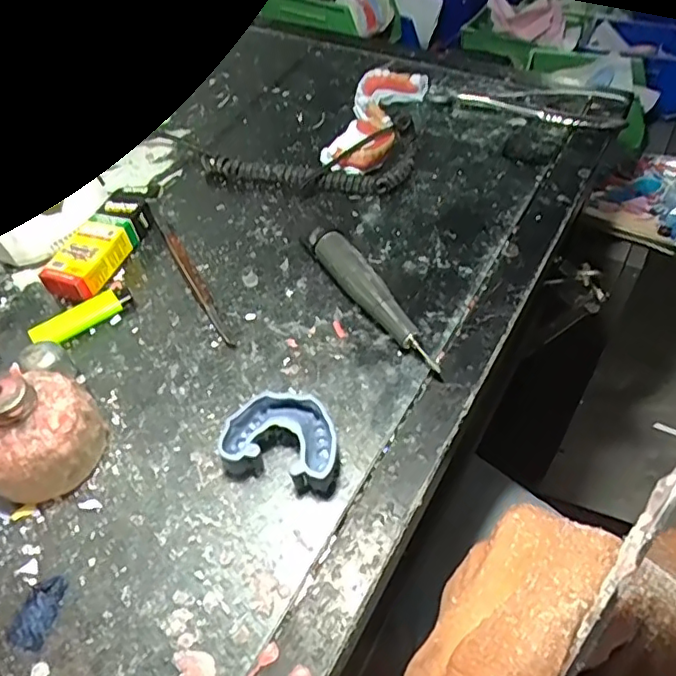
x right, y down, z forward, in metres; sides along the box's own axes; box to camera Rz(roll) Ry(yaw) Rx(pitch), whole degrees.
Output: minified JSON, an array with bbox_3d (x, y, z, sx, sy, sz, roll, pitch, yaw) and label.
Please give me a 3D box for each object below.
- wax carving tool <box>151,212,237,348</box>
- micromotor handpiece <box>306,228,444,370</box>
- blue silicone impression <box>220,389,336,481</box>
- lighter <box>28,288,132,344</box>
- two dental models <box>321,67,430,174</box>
[{"bbox_3d":[-0.120,-0.053,0.477,0.013,0.009,0.168,-26,56,-16],"label":"wax carving tool"},{"bbox_3d":[0.024,-0.029,0.437,0.024,0.028,0.145,-26,56,-16],"label":"micromotor handpiece"},{"bbox_3d":[-0.033,0.062,0.369,0.070,0.025,0.050,10,54,11],"label":"blue silicone impression"},{"bbox_3d":[-0.194,-0.015,0.452,0.075,0.014,0.026,-39,60,-24],"label":"lighter"},{"bbox_3d":[0.034,-0.207,0.568,0.063,0.035,0.140,16,55,15],"label":"two dental models"}]

